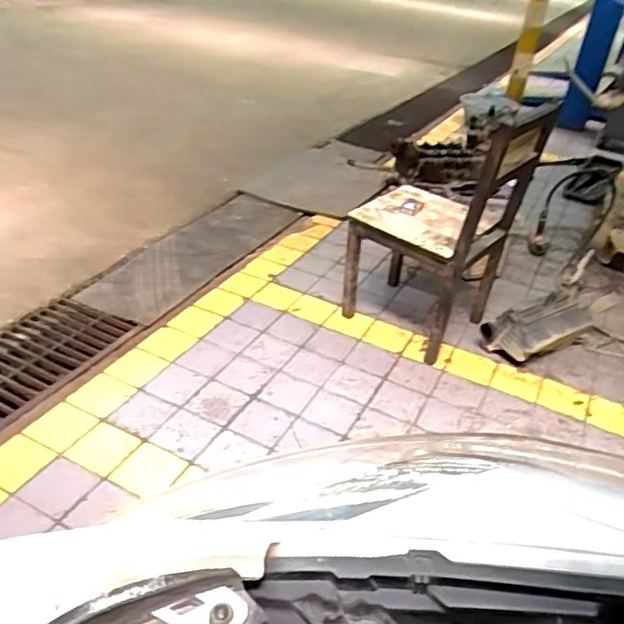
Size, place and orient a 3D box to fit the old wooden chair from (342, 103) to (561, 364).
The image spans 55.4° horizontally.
[{"bbox_3d":[0.389,-0.280,1.898,0.498,0.783,0.520,17,35,16],"label":"old wooden chair"}]

